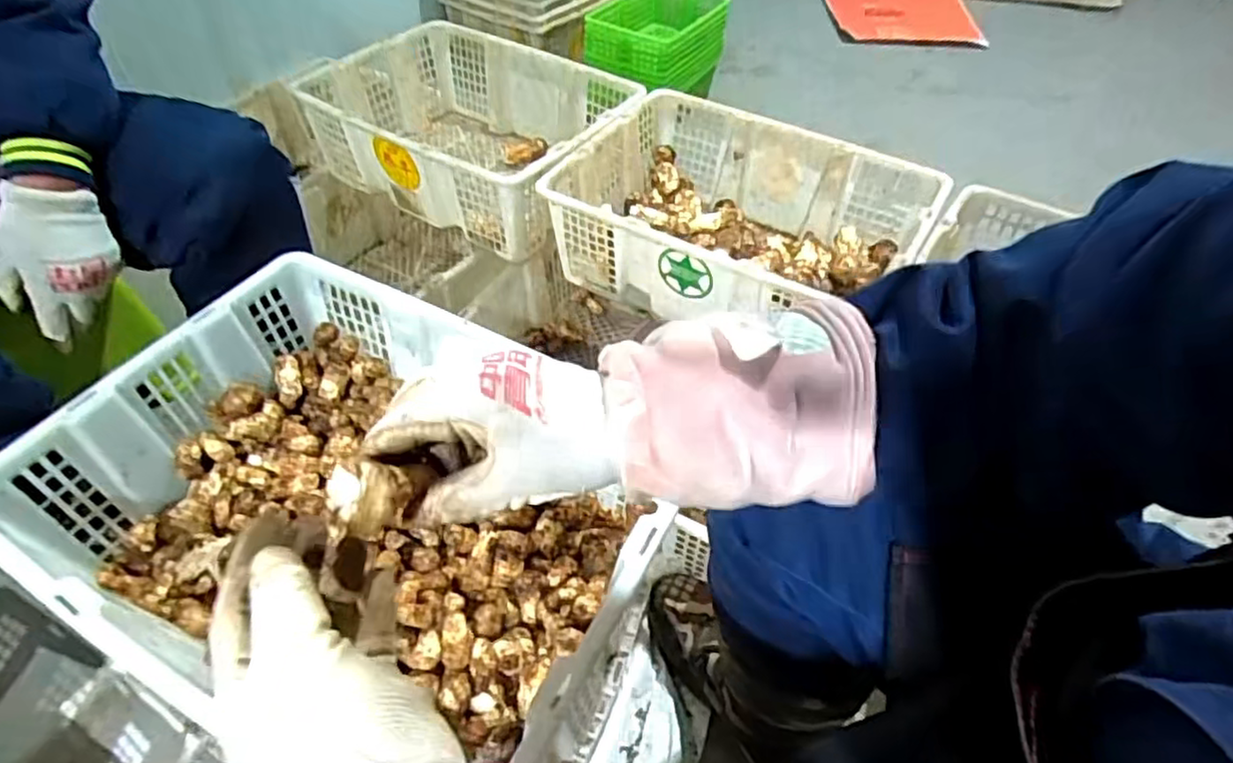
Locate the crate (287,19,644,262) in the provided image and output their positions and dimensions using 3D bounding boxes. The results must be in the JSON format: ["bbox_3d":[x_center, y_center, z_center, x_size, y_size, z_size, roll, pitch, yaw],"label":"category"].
[{"bbox_3d":[-0.243,-0.427,1.142,0.500,0.160,0.367,27,53,21],"label":"crate"}]

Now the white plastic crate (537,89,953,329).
[{"bbox_3d":[0.174,-0.227,0.976,0.470,0.158,0.355,25,53,19],"label":"white plastic crate"}]

